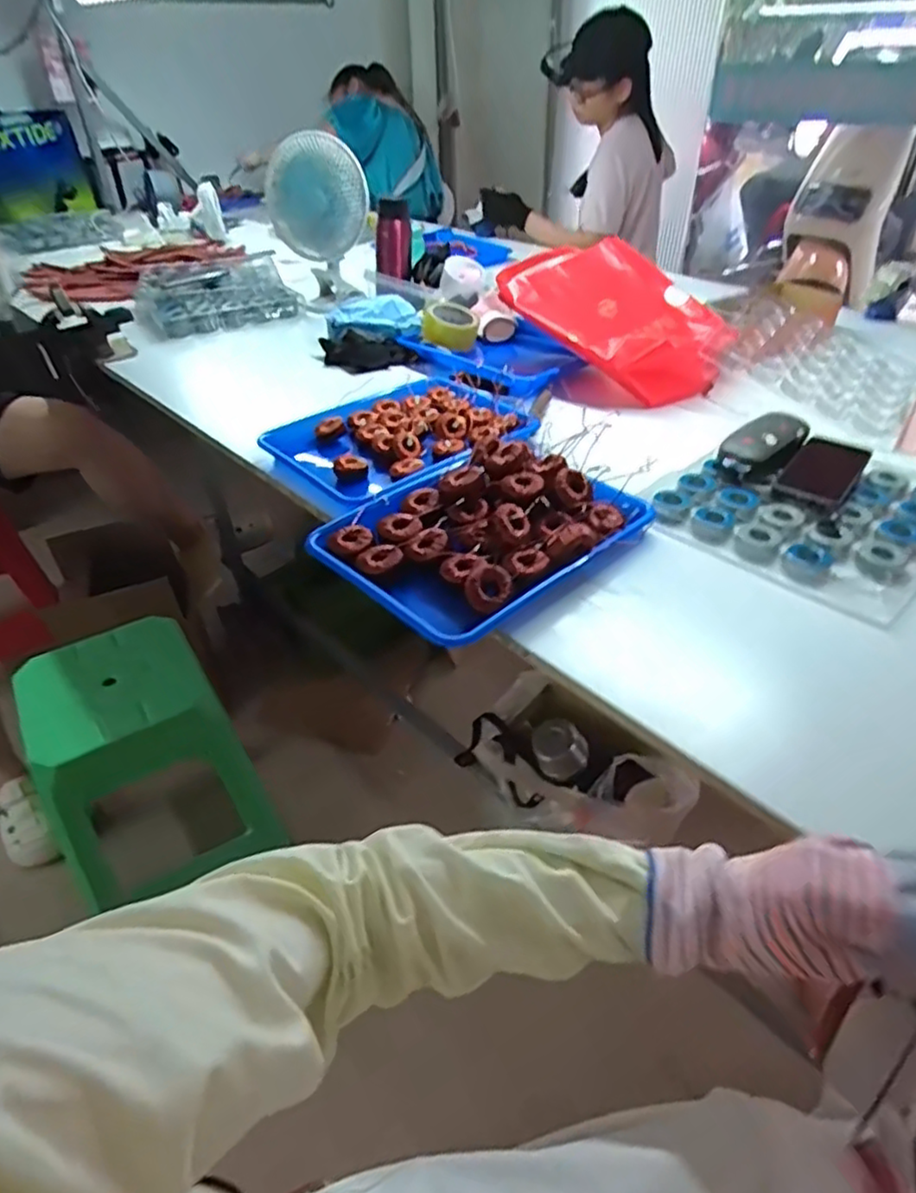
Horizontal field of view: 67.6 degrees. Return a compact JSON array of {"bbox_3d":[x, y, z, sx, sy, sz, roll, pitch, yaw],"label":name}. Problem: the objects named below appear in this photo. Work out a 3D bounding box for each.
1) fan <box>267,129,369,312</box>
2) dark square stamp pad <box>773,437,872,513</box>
[{"bbox_3d":[-0.277,-0.735,1.379,0.194,0.314,0.177,-10,39,-10],"label":"fan"},{"bbox_3d":[0.443,-0.151,0.830,0.078,0.020,0.139,27,47,31],"label":"dark square stamp pad"}]

